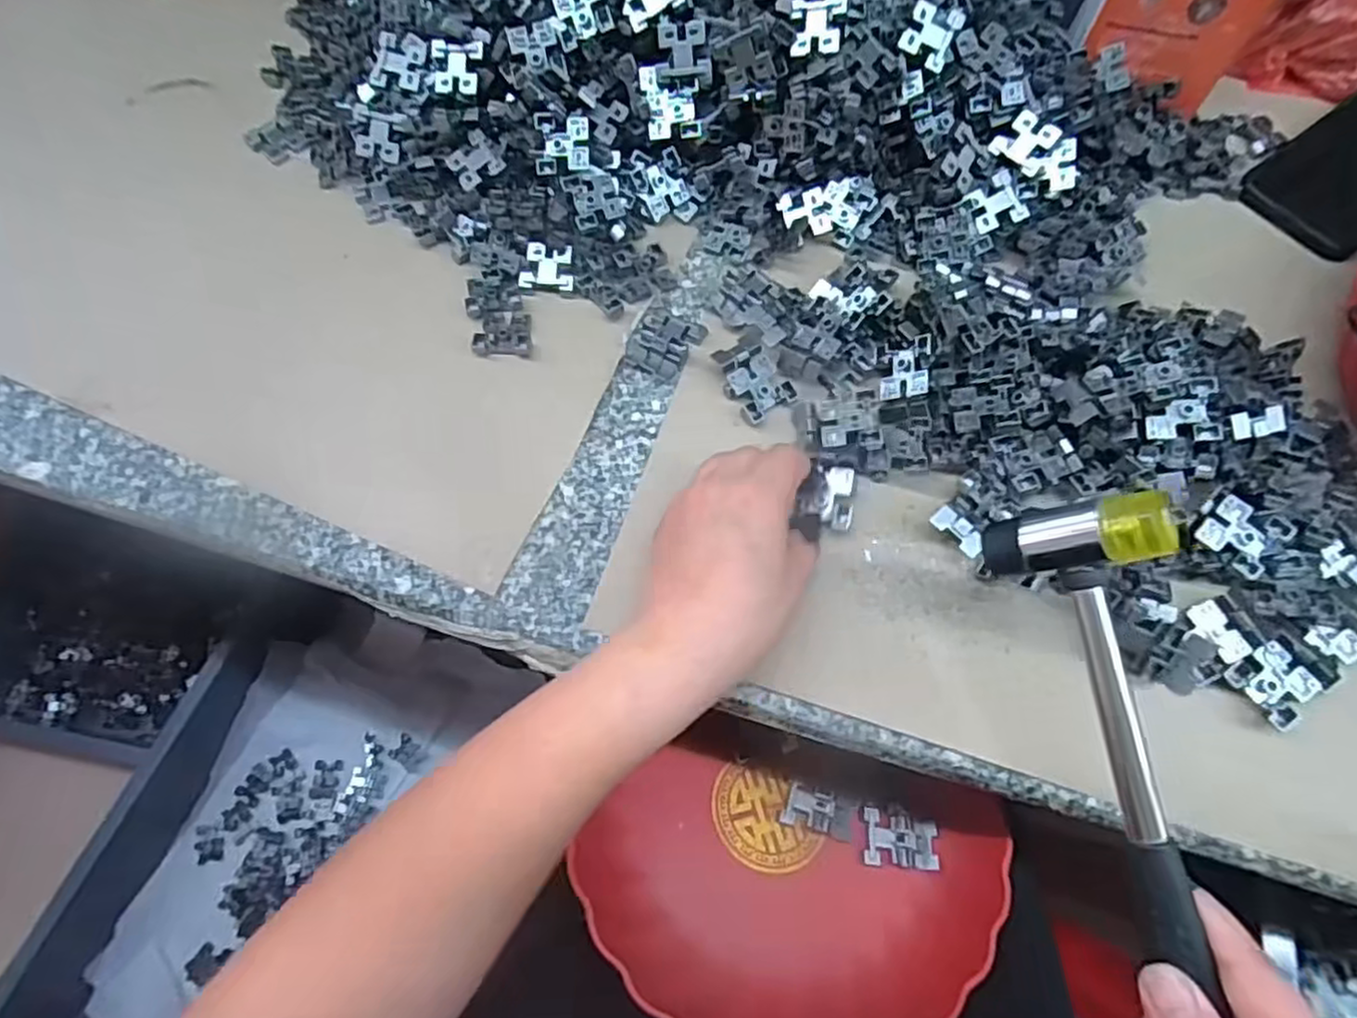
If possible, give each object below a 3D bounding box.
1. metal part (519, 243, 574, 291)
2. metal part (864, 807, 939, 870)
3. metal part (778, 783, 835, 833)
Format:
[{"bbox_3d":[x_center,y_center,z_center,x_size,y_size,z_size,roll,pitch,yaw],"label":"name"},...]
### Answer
[{"bbox_3d":[-0.077,-0.143,0.427,0.032,0.009,0.028,5,82,1],"label":"metal part"},{"bbox_3d":[0.133,0.198,0.431,0.043,0.004,0.030,6,67,3],"label":"metal part"},{"bbox_3d":[0.078,0.180,0.434,0.028,0.009,0.024,11,68,5],"label":"metal part"}]

